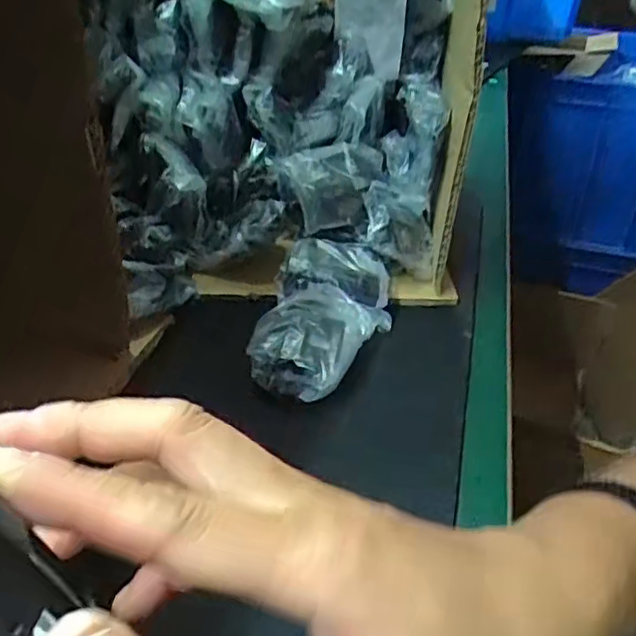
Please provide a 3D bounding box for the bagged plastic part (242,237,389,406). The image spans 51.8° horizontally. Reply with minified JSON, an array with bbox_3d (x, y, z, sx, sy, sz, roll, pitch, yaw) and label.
[{"bbox_3d":[0.005,-0.003,0.428,0.076,0.030,0.128,9,36,6],"label":"bagged plastic part"}]

